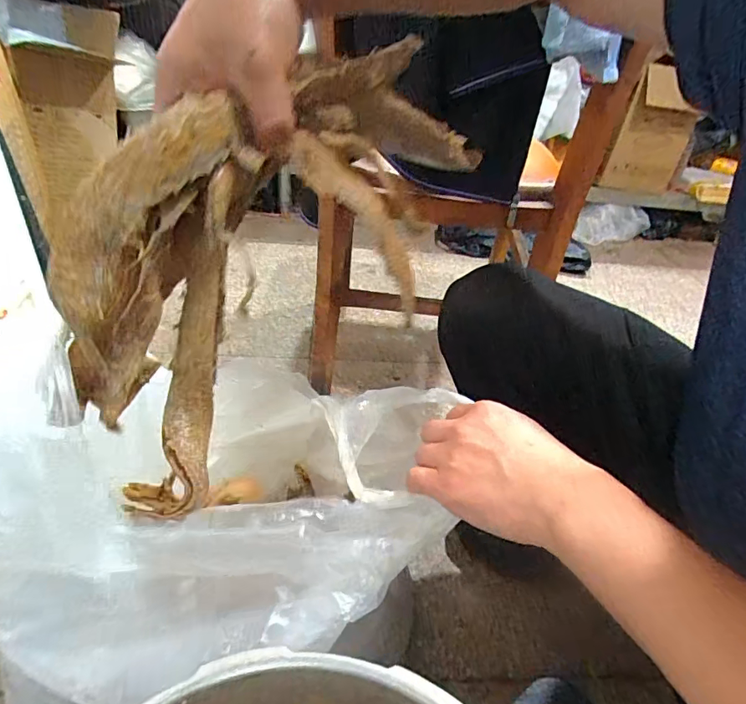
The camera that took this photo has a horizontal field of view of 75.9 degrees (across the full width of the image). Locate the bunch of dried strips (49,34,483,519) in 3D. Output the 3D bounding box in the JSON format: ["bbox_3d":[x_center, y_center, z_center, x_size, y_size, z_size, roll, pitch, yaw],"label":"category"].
[{"bbox_3d":[-0.058,-0.064,0.339,0.280,0.250,0.076,-24,45,-36],"label":"bunch of dried strips"}]

